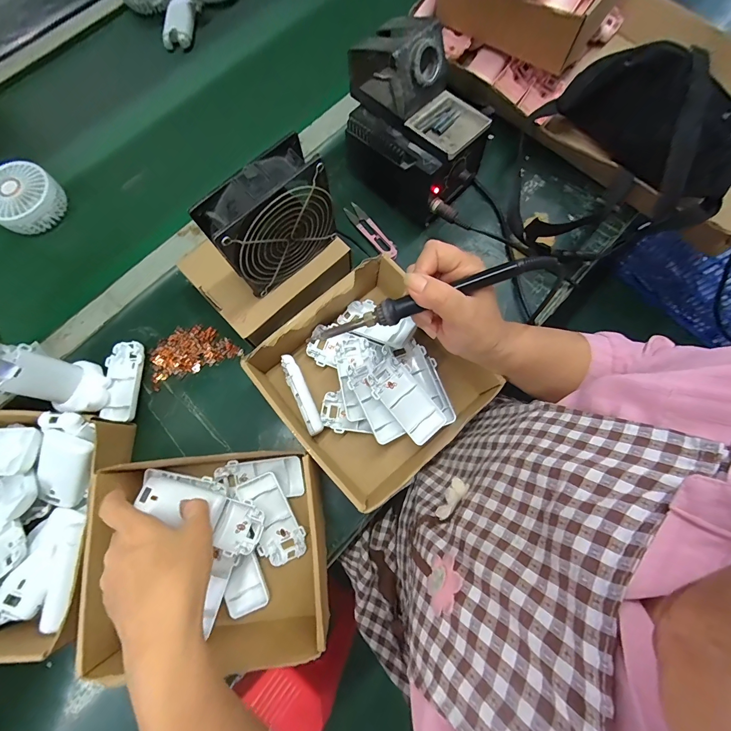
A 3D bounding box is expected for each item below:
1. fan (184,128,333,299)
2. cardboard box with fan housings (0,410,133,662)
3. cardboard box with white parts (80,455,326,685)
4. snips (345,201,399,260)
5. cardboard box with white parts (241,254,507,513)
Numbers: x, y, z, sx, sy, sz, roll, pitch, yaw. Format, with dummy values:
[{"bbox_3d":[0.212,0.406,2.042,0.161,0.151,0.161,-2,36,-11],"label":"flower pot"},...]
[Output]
[{"bbox_3d":[-0.092,-0.142,0.348,0.117,0.112,0.045,-41,79,-9],"label":"fan"},{"bbox_3d":[-0.353,0.156,0.351,0.197,0.080,0.217,9,76,3],"label":"cardboard box with fan housings"},{"bbox_3d":[-0.152,0.189,0.347,0.215,0.075,0.186,-5,76,-1],"label":"cardboard box with white parts"},{"bbox_3d":[0.008,-0.184,0.476,0.022,0.013,0.103,-36,78,-8],"label":"snips"},{"bbox_3d":[0.009,0.015,0.390,0.203,0.072,0.208,-40,79,-9],"label":"cardboard box with white parts"}]

